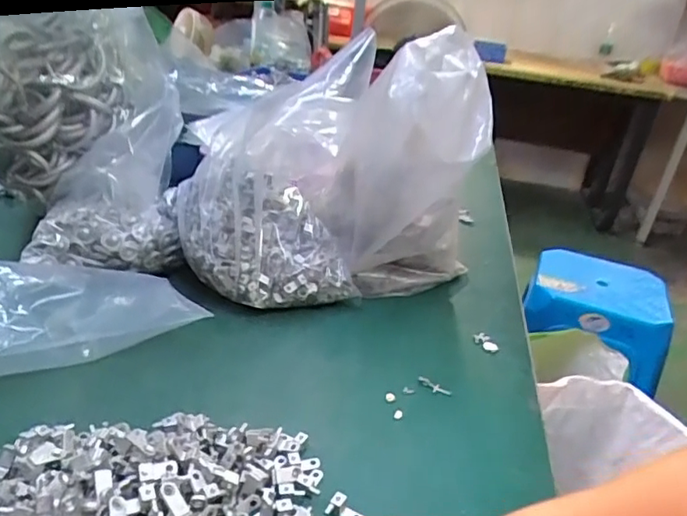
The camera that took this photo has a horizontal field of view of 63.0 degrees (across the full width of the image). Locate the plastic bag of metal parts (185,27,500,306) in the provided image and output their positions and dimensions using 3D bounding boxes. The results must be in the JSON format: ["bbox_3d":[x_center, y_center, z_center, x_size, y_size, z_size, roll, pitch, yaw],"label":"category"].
[{"bbox_3d":[-0.017,-0.080,0.580,0.305,0.255,0.149,6,27,0],"label":"plastic bag of metal parts"}]

